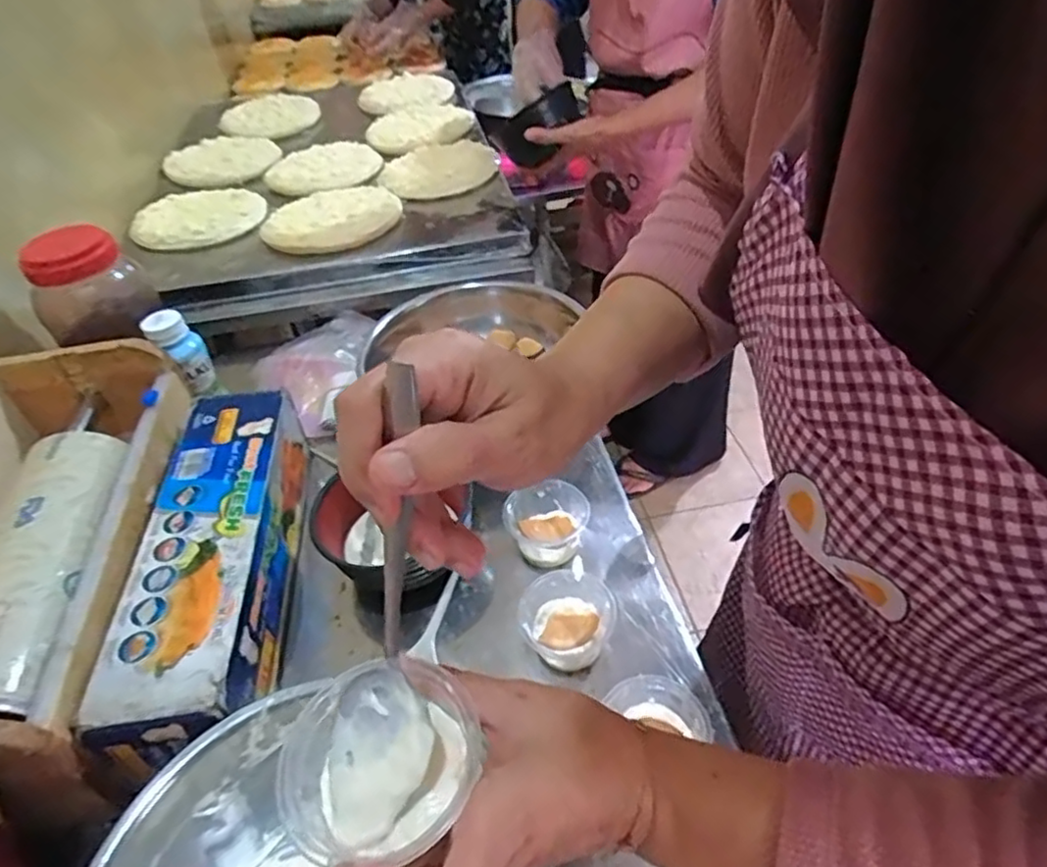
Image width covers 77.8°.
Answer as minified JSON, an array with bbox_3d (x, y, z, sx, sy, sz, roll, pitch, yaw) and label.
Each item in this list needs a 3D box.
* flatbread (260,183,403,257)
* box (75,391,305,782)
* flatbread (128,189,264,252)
[{"bbox_3d":[-0.301,-0.342,1.031,0.204,0.028,0.237,-8,42,-4],"label":"flatbread"},{"bbox_3d":[-0.267,0.107,0.567,0.103,0.087,0.336,-7,42,-3],"label":"box"},{"bbox_3d":[-0.537,-0.359,1.079,0.204,0.030,0.204,-26,46,-22],"label":"flatbread"}]

